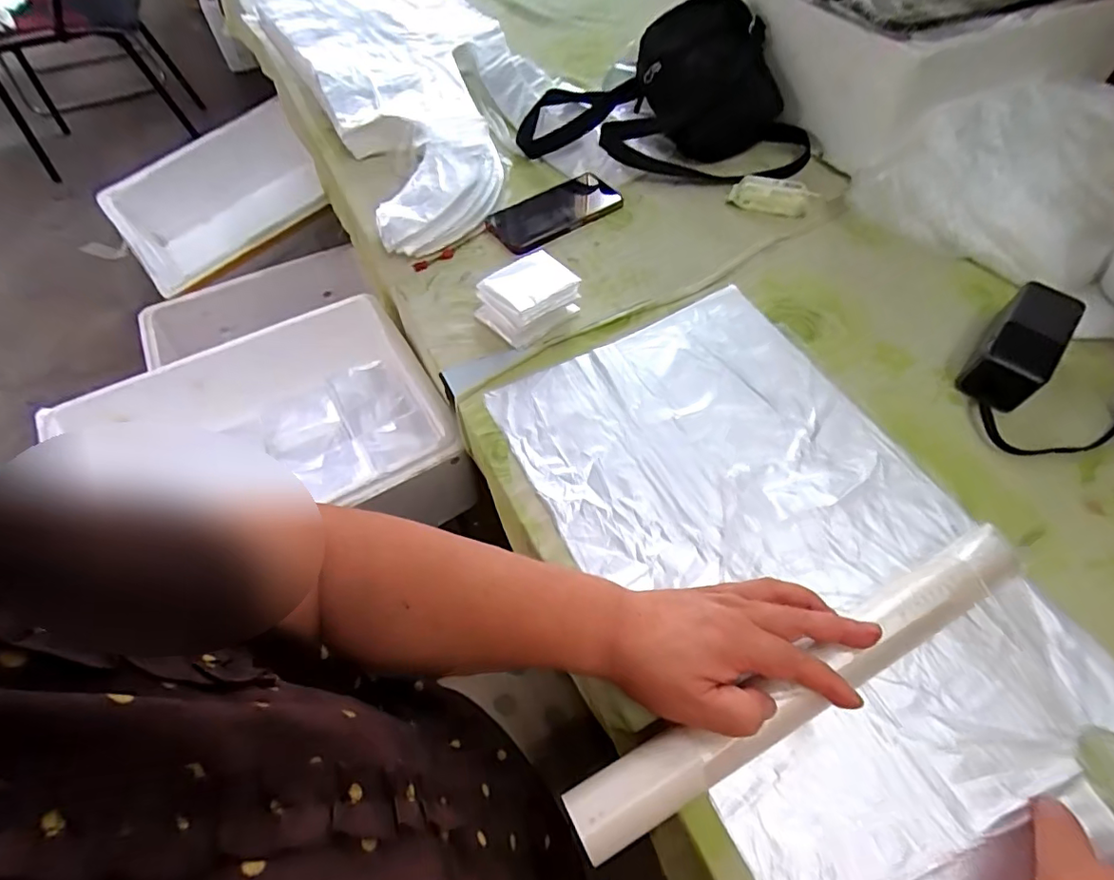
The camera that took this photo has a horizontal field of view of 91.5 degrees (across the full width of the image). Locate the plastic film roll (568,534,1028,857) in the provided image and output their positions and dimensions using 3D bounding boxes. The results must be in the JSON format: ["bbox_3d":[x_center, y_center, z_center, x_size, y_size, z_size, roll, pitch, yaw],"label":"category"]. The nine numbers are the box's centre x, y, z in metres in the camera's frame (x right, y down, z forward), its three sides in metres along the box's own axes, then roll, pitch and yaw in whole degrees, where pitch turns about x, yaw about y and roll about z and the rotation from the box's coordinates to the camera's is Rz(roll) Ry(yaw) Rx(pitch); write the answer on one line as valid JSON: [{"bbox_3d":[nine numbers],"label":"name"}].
[{"bbox_3d":[0.171,0.160,0.362,0.355,0.039,0.043,-25,61,-14],"label":"plastic film roll"}]

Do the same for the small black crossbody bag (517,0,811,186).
[{"bbox_3d":[0.142,-0.440,0.689,0.384,0.145,0.175,11,60,9],"label":"small black crossbody bag"}]

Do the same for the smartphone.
[{"bbox_3d":[0.004,-0.287,0.684,0.173,0.014,0.085,-28,62,-14],"label":"smartphone"}]

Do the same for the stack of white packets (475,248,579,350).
[{"bbox_3d":[-0.031,-0.148,0.569,0.092,0.054,0.075,-38,64,-18],"label":"stack of white packets"}]

